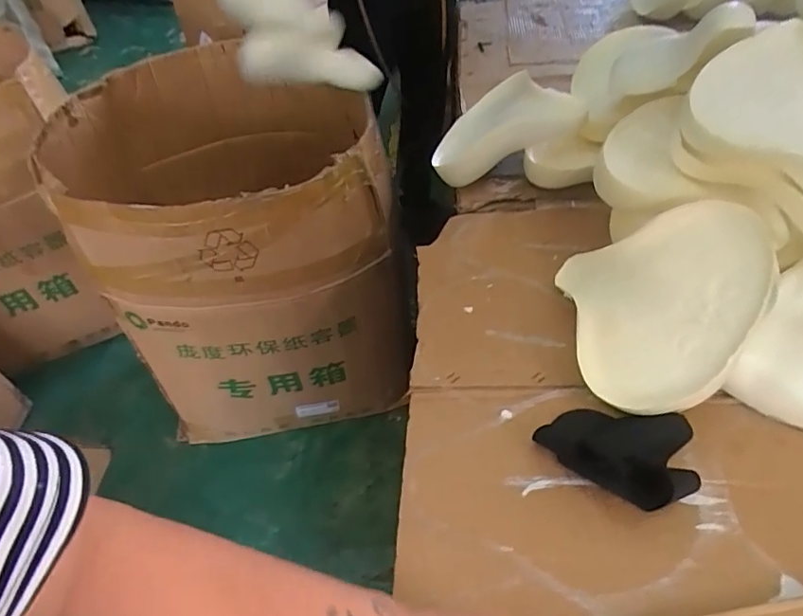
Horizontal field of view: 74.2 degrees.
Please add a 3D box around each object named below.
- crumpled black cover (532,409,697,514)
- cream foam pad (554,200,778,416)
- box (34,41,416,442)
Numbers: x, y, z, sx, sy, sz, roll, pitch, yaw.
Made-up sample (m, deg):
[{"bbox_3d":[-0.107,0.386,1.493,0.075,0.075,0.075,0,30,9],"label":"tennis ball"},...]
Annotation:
[{"bbox_3d":[0.242,0.146,0.575,0.120,0.045,0.146,-37,54,-26],"label":"crumpled black cover"},{"bbox_3d":[0.297,0.001,0.601,0.218,0.023,0.221,-19,56,34],"label":"cream foam pad"},{"bbox_3d":[-0.363,-0.144,1.272,0.617,0.781,0.662,-20,50,-13],"label":"box"}]

